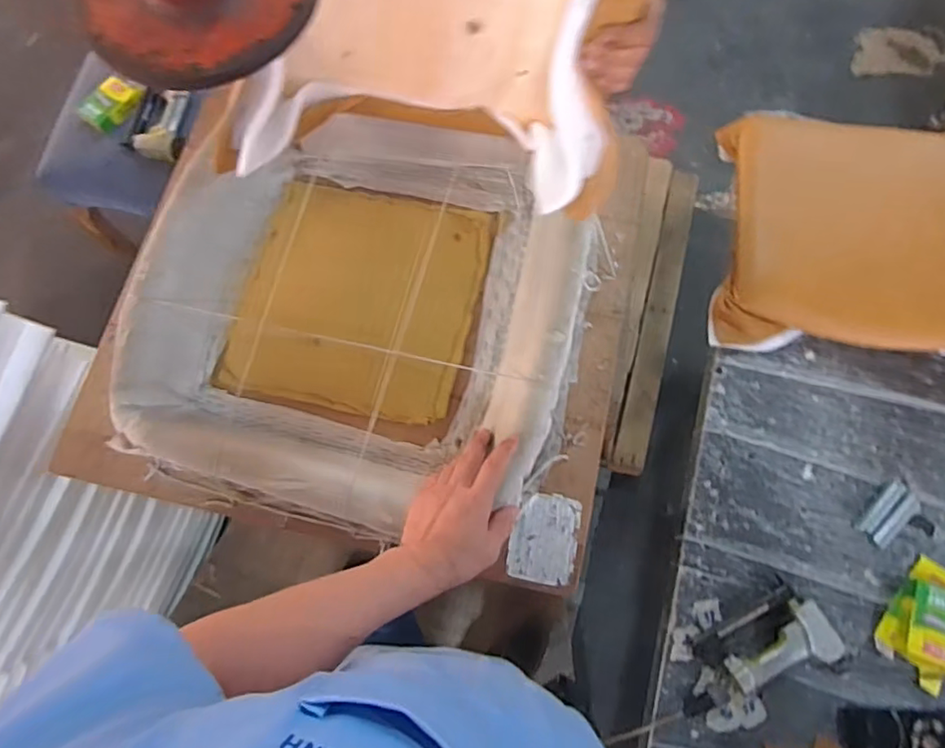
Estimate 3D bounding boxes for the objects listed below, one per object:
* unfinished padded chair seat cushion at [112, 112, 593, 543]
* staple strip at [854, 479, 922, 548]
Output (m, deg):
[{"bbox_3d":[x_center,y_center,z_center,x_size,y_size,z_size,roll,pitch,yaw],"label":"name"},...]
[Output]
[{"bbox_3d":[-0.149,-0.083,0.741,0.547,0.098,0.518,13,74,6],"label":"unfinished padded chair seat cushion"},{"bbox_3d":[0.679,0.228,0.963,0.109,0.006,0.055,-40,75,-10],"label":"staple strip"}]

